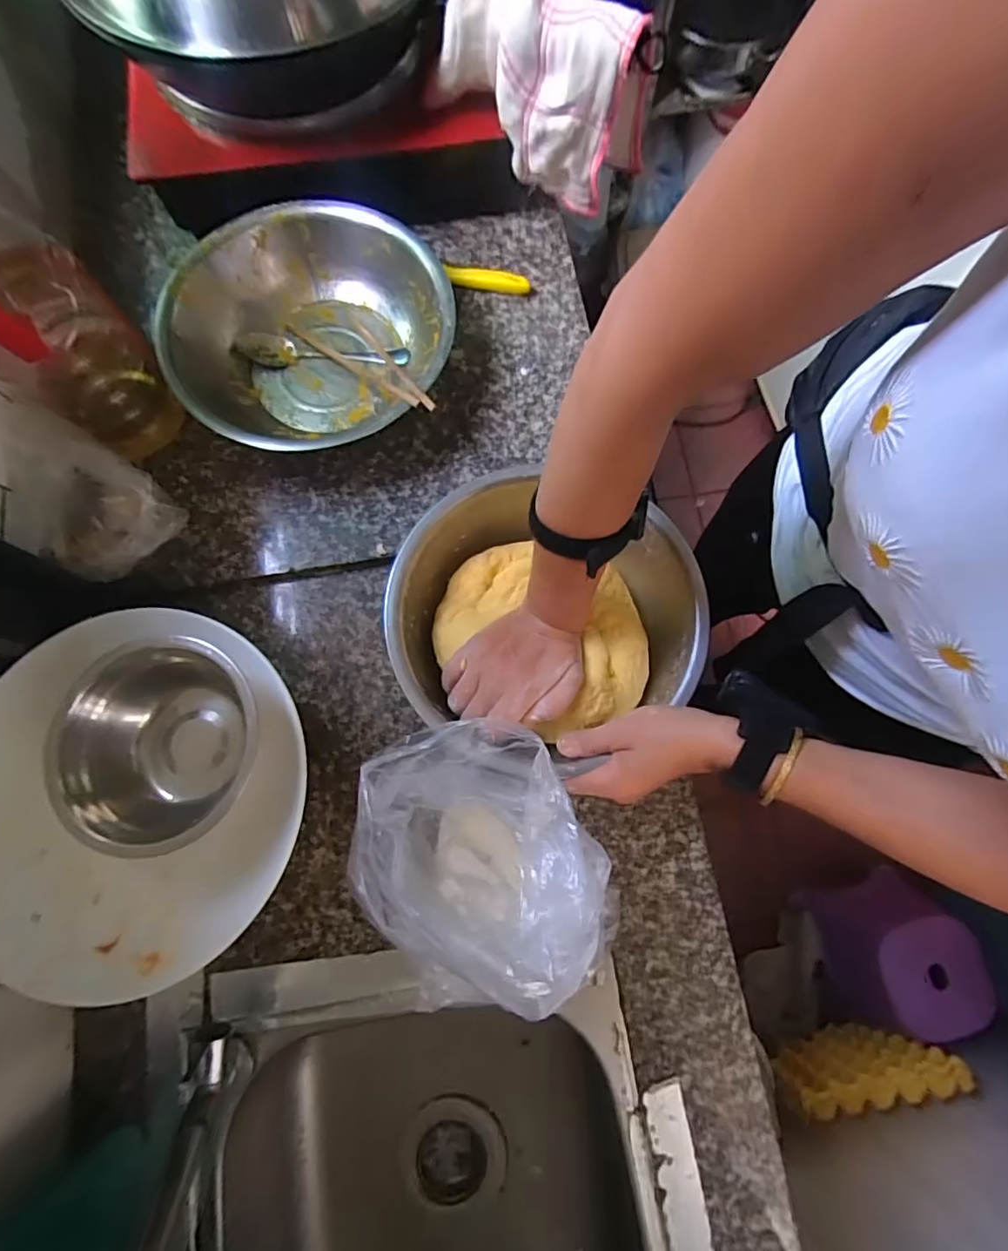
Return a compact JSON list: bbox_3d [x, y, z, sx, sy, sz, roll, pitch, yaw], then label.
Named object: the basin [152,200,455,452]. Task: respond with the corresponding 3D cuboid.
[{"bbox_3d":[-0.187,-0.290,0.557,0.262,0.081,0.273,0,77,0],"label":"basin"}]

